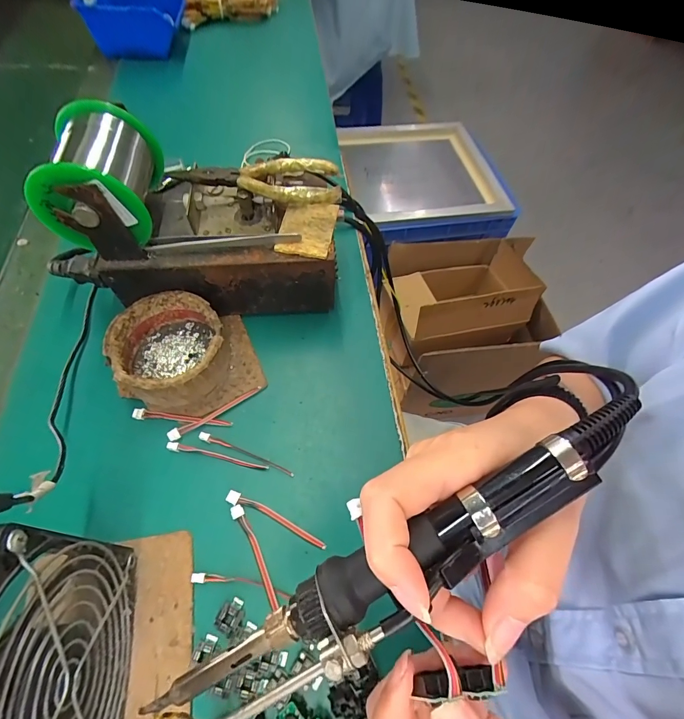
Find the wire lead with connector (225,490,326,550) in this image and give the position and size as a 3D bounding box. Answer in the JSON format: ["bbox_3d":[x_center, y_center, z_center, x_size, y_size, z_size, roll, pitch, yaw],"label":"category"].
[{"bbox_3d":[-0.045,0.110,0.257,0.075,0.004,0.008,22,61,8],"label":"wire lead with connector"}]

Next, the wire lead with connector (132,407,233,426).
[{"bbox_3d":[-0.124,0.046,0.289,0.077,0.004,0.008,8,60,0],"label":"wire lead with connector"}]

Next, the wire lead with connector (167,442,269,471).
[{"bbox_3d":[-0.092,0.072,0.274,0.076,0.004,0.006,13,60,3],"label":"wire lead with connector"}]

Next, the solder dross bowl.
[{"bbox_3d":[-0.136,-0.009,0.295,0.079,0.040,0.082,2,60,-3],"label":"solder dross bowl"}]

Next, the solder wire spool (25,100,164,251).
[{"bbox_3d":[-0.167,-0.124,0.266,0.071,0.070,0.088,2,60,-3],"label":"solder wire spool"}]

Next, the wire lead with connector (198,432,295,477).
[{"bbox_3d":[-0.072,0.071,0.276,0.077,0.004,0.006,21,61,8],"label":"wire lead with connector"}]

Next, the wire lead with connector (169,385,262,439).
[{"bbox_3d":[-0.098,0.041,0.291,0.075,0.005,0.008,-28,66,-19],"label":"wire lead with connector"}]

